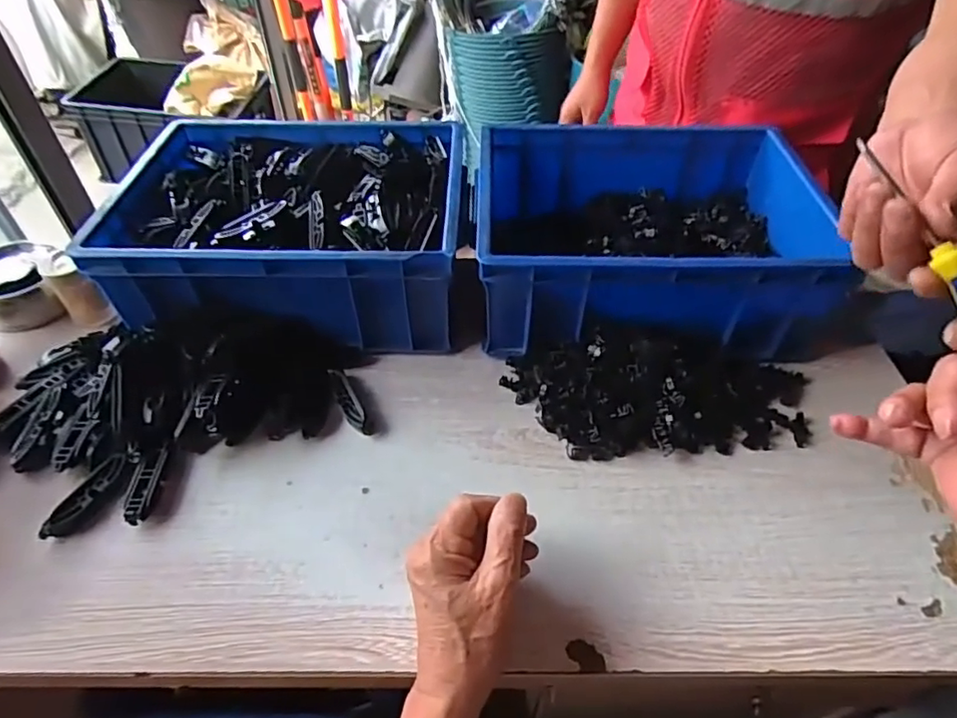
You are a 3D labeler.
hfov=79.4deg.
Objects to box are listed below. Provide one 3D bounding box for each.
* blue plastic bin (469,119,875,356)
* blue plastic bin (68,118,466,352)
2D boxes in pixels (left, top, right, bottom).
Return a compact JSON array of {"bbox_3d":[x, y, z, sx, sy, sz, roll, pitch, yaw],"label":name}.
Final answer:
[{"bbox_3d":[0.169,-0.123,0.623,0.323,0.143,0.258,2,47,1],"label":"blue plastic bin"},{"bbox_3d":[-0.191,-0.146,0.621,0.334,0.110,0.268,-1,47,-1],"label":"blue plastic bin"}]

